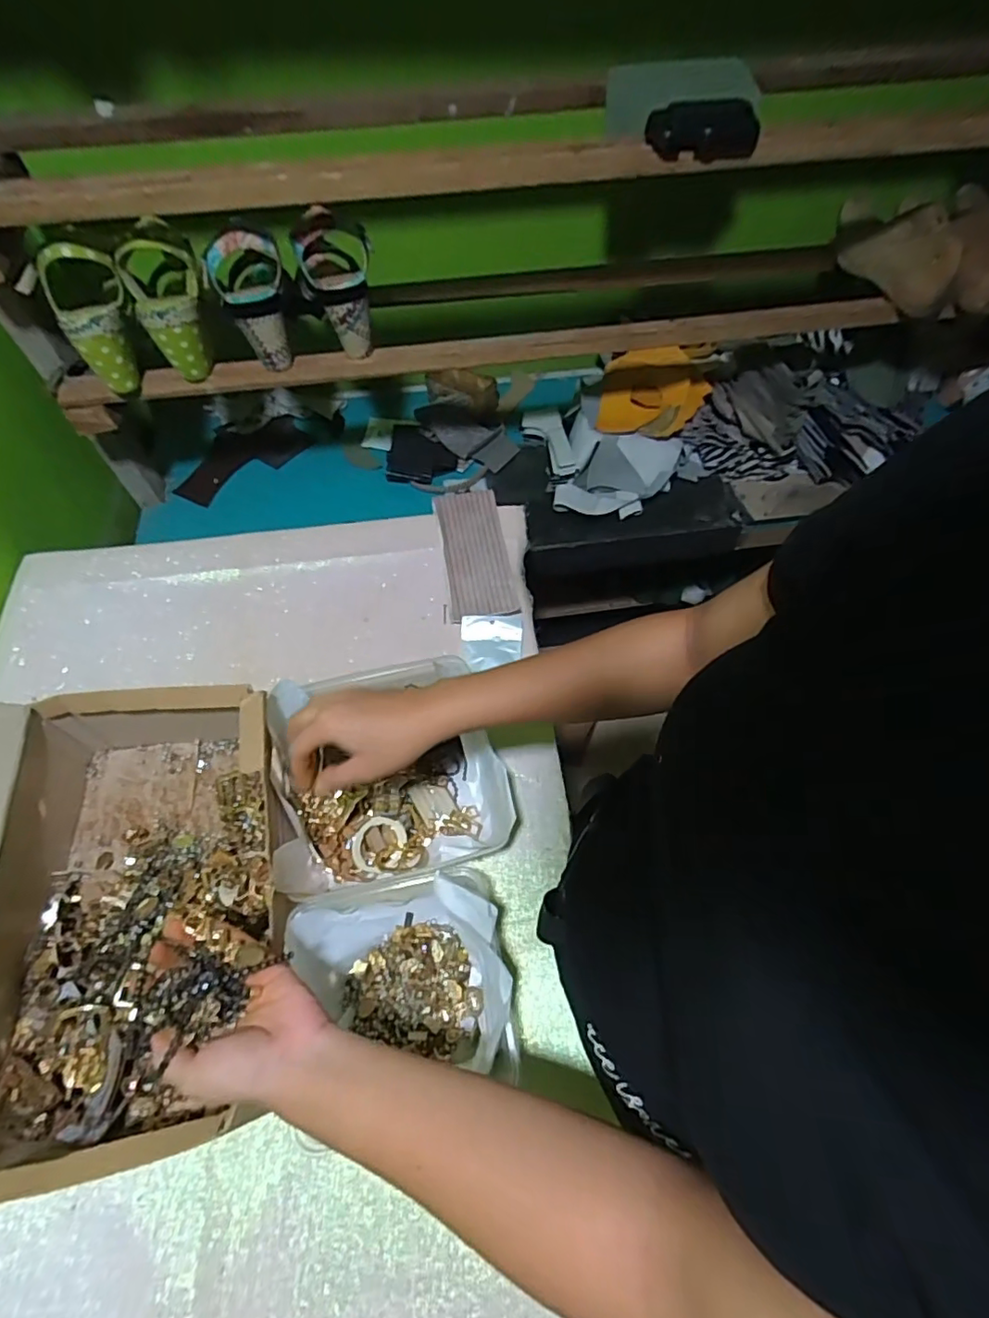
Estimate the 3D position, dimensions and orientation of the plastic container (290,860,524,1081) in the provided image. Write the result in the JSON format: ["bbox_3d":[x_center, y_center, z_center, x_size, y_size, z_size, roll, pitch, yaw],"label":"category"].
[{"bbox_3d":[-0.073,0.252,0.451,0.162,0.087,0.140,-8,61,-5],"label":"plastic container"}]

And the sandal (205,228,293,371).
[{"bbox_3d":[-0.273,-0.408,0.653,0.076,0.131,0.072,-19,62,-11],"label":"sandal"}]

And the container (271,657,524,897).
[{"bbox_3d":[-0.104,0.104,0.537,0.205,0.075,0.193,-13,61,-7],"label":"container"}]

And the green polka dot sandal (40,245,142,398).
[{"bbox_3d":[-0.443,-0.372,0.633,0.069,0.140,0.067,-7,32,-4],"label":"green polka dot sandal"}]

